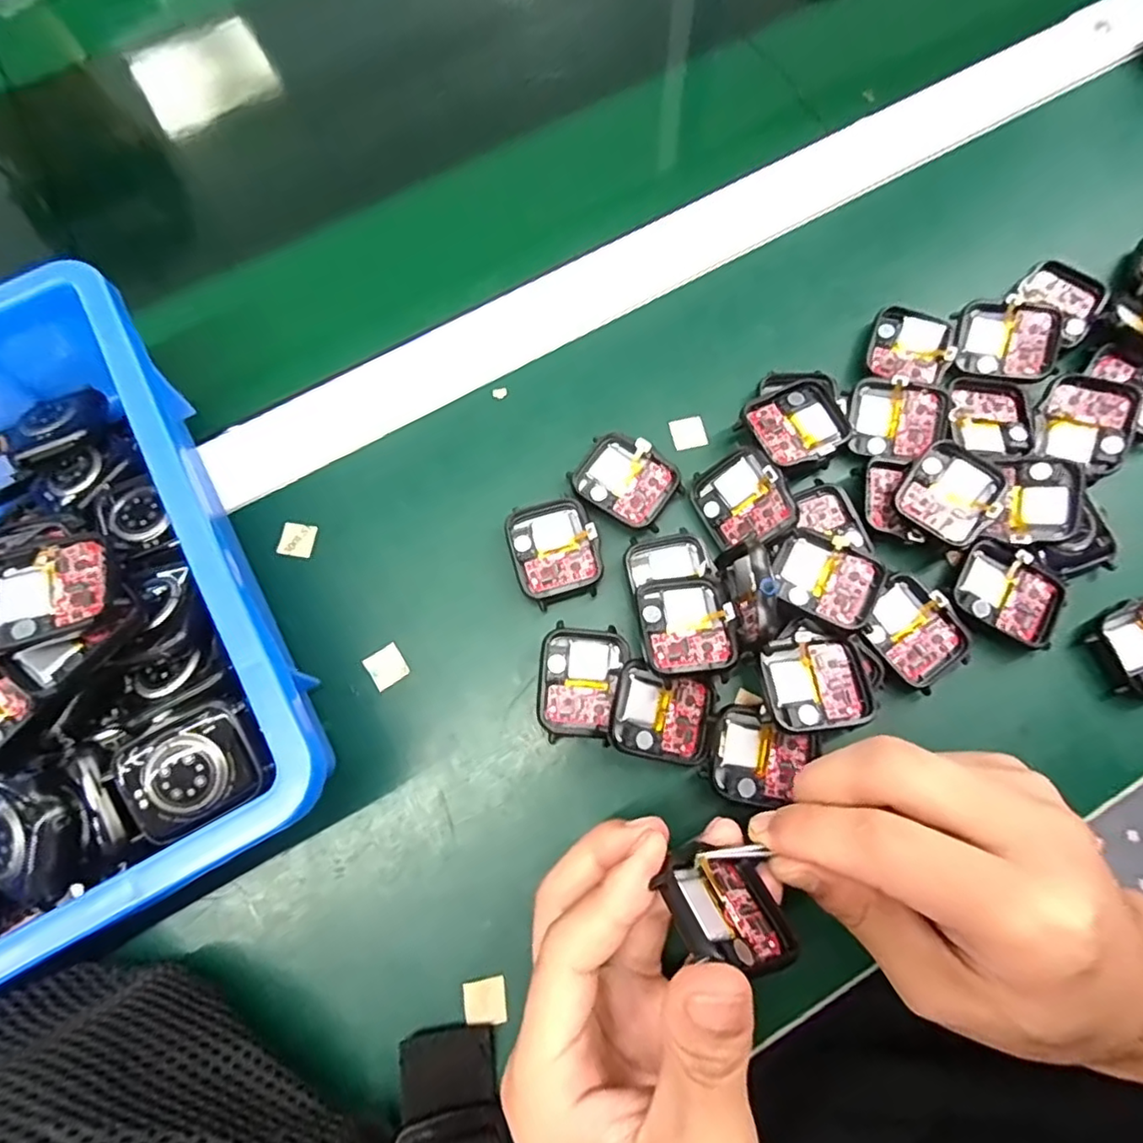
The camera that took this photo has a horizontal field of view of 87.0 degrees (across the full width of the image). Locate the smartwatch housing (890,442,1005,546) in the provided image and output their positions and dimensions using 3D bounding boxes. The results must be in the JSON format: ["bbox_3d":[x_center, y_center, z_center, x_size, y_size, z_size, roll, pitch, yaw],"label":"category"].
[{"bbox_3d":[0.163,-0.034,0.260,0.036,0.010,0.039,42,78,11],"label":"smartwatch housing"}]

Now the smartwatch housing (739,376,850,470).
[{"bbox_3d":[0.103,-0.066,0.275,0.043,0.014,0.038,-26,75,-7],"label":"smartwatch housing"}]

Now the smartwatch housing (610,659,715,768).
[{"bbox_3d":[0.036,0.058,0.245,0.042,0.007,0.034,12,74,4],"label":"smartwatch housing"}]

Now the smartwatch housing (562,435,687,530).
[{"bbox_3d":[0.025,-0.042,0.275,0.045,0.006,0.036,34,77,10],"label":"smartwatch housing"}]

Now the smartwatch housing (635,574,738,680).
[{"bbox_3d":[0.047,0.022,0.248,0.038,0.011,0.043,-7,61,-5],"label":"smartwatch housing"}]

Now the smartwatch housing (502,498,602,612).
[{"bbox_3d":[-0.008,-0.009,0.270,0.038,0.013,0.045,-17,74,-5],"label":"smartwatch housing"}]

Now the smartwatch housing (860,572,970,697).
[{"bbox_3d":[0.144,0.026,0.256,0.034,0.013,0.043,-31,76,-8],"label":"smartwatch housing"}]

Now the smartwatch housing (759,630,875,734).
[{"bbox_3d":[0.097,0.045,0.244,0.042,0.015,0.038,-9,74,-2],"label":"smartwatch housing"}]

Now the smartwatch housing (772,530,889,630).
[{"bbox_3d":[0.106,0.004,0.251,0.042,0.006,0.033,28,76,8],"label":"smartwatch housing"}]

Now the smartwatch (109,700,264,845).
[{"bbox_3d":[-0.125,0.065,0.196,0.041,0.009,0.035,-26,74,-6],"label":"smartwatch"}]

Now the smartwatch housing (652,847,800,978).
[{"bbox_3d":[0.048,0.102,0.185,0.008,0.047,0.037,-57,36,19],"label":"smartwatch housing"}]

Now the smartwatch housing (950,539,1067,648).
[{"bbox_3d":[0.186,0.010,0.260,0.040,0.013,0.037,26,76,8],"label":"smartwatch housing"}]

